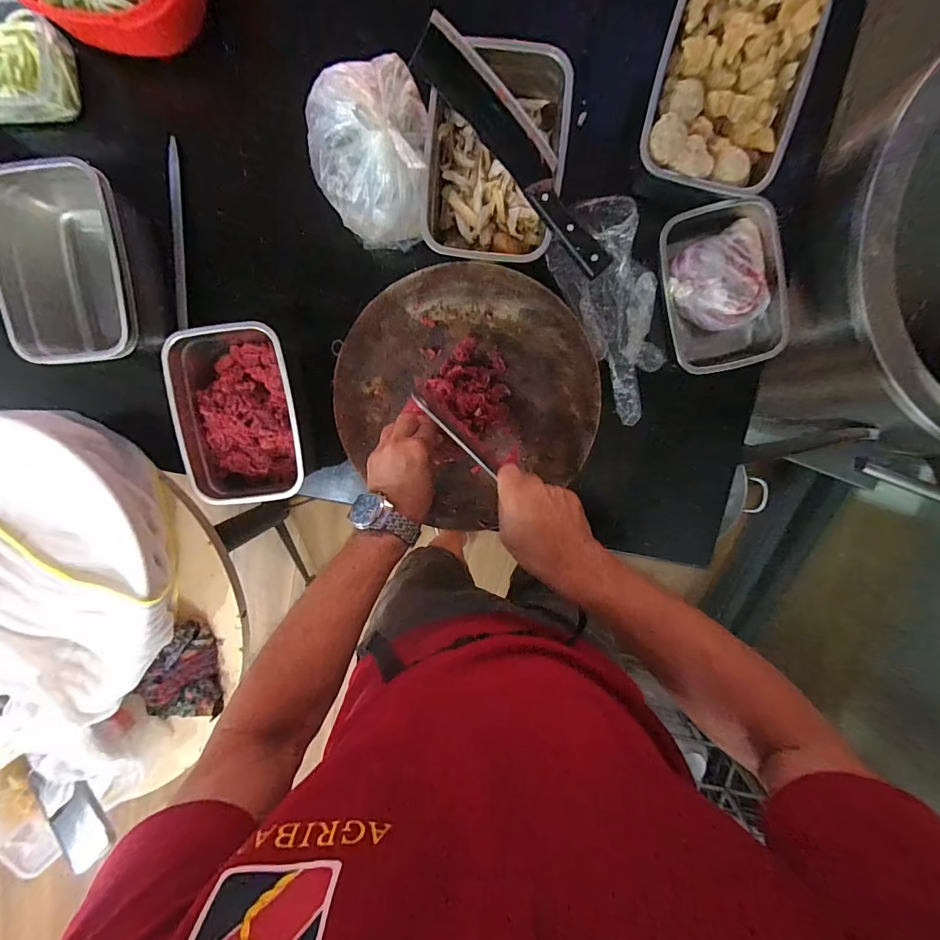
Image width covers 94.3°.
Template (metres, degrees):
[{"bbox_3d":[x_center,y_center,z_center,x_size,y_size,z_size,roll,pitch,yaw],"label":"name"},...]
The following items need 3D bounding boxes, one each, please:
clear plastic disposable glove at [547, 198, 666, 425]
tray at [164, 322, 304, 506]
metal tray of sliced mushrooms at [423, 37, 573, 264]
[{"bbox_3d":[0.190,-0.194,0.557,0.110,0.040,0.270,-22,98,6],"label":"clear plastic disposable glove"},{"bbox_3d":[-0.290,-0.070,0.570,0.154,0.072,0.221,-5,99,3],"label":"tray"},{"bbox_3d":[0.030,-0.358,0.501,0.147,0.081,0.221,7,100,1],"label":"metal tray of sliced mushrooms"}]

